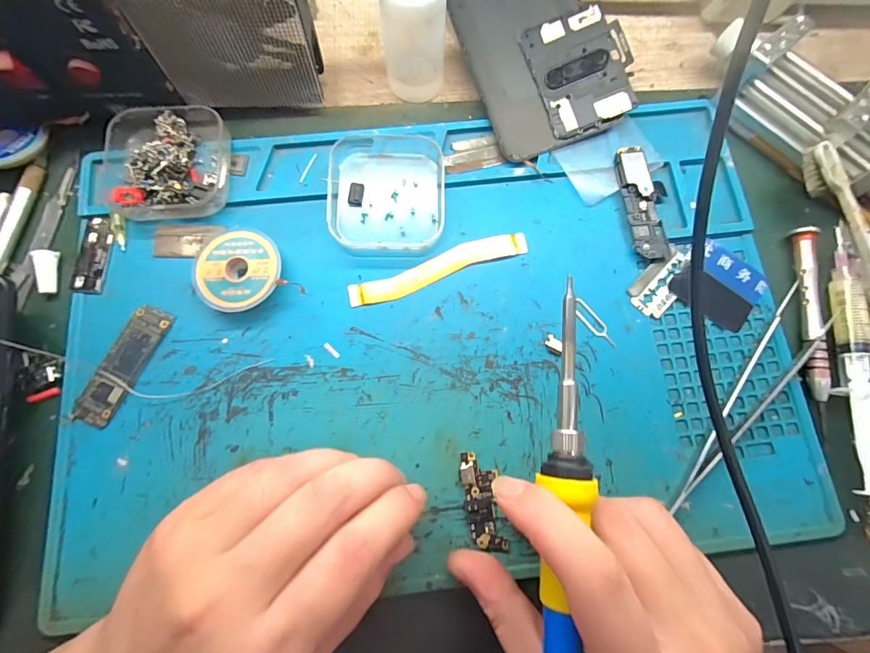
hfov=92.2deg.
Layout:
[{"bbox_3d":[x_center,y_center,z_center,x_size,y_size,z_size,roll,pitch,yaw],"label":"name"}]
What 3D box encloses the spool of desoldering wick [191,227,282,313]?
[{"bbox_3d":[-0.104,-0.029,0.224,0.044,0.013,0.044,0,77,-1],"label":"spool of desoldering wick"}]

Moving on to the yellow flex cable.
[{"bbox_3d":[0.002,-0.032,0.232,0.101,0.004,0.016,-20,78,-5],"label":"yellow flex cable"}]

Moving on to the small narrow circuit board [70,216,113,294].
[{"bbox_3d":[-0.188,-0.040,0.230,0.015,0.004,0.044,2,77,0],"label":"small narrow circuit board"}]

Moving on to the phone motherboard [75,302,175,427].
[{"bbox_3d":[-0.160,0.020,0.216,0.020,0.005,0.064,24,78,5],"label":"phone motherboard"}]

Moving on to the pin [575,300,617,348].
[{"bbox_3d":[0.086,-0.001,0.226,0.009,0.004,0.032,-41,80,-2],"label":"pin"}]

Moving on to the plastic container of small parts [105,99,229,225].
[{"bbox_3d":[-0.148,-0.094,0.233,0.061,0.023,0.068,-1,77,-1],"label":"plastic container of small parts"}]

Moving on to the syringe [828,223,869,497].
[{"bbox_3d":[0.221,0.013,0.217,0.022,0.011,0.140,7,77,1],"label":"syringe"}]

